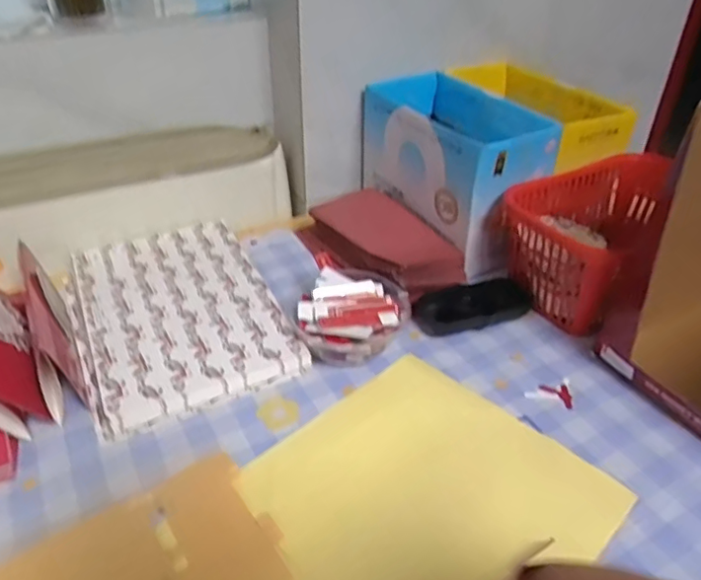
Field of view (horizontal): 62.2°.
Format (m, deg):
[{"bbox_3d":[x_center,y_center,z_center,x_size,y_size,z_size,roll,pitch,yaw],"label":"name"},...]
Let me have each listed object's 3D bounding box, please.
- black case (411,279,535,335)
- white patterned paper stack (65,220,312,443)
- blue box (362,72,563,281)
[{"bbox_3d":[0.125,0.014,0.589,0.121,0.019,0.054,-6,39,-10],"label":"black case"},{"bbox_3d":[-0.176,0.015,0.576,0.182,0.019,0.257,-17,42,-22],"label":"white patterned paper stack"},{"bbox_3d":[0.118,-0.146,0.683,0.112,0.147,0.229,-16,39,-23],"label":"blue box"}]

